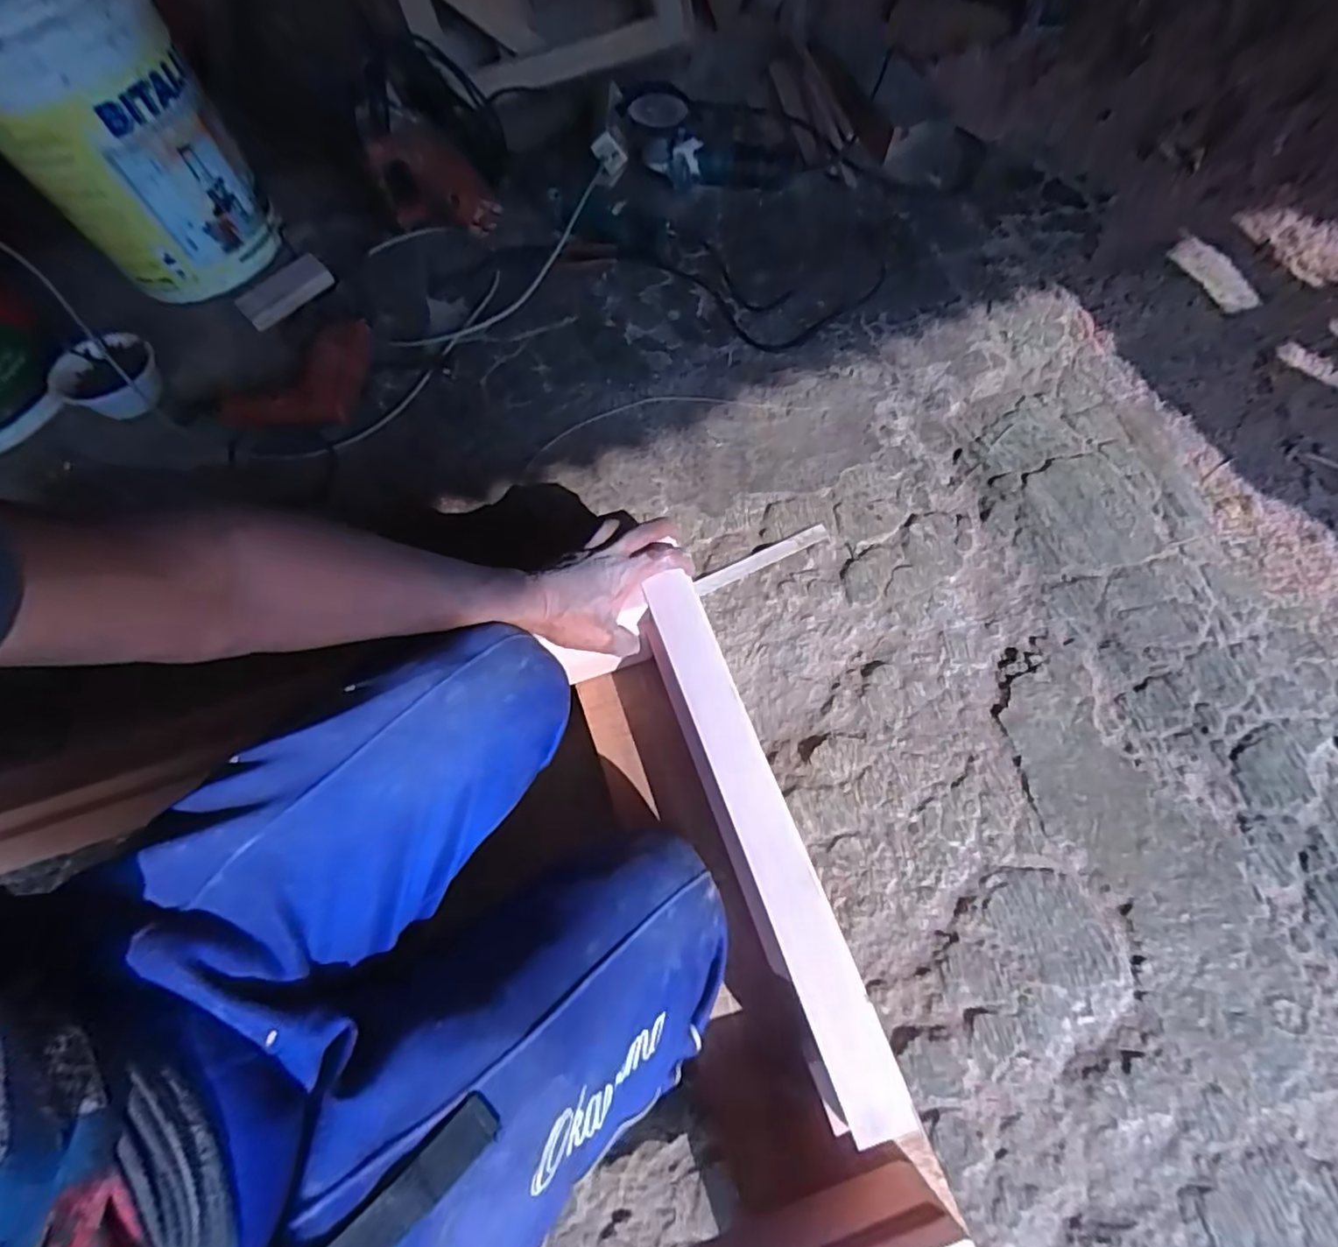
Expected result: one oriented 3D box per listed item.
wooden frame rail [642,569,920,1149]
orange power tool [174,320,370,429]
[{"bbox_3d":[0.063,0.150,0.488,0.058,0.027,0.422,-20,71,-5],"label":"wooden frame rail"},{"bbox_3d":[-0.550,-0.353,0.904,0.223,0.055,0.172,-1,65,3],"label":"orange power tool"}]

